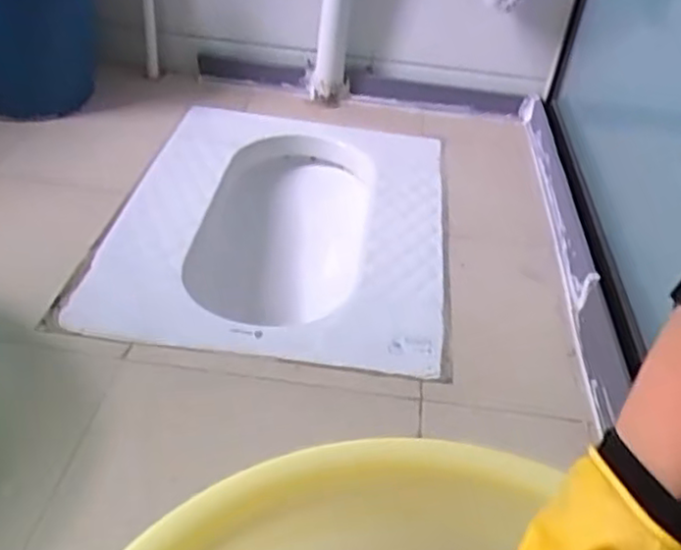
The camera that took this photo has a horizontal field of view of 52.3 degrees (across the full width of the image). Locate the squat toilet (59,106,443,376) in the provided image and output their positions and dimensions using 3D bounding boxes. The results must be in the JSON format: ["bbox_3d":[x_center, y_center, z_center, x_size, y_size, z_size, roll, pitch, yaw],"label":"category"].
[{"bbox_3d":[-0.072,-0.011,0.984,0.398,0.229,0.548,7,37,2],"label":"squat toilet"}]

